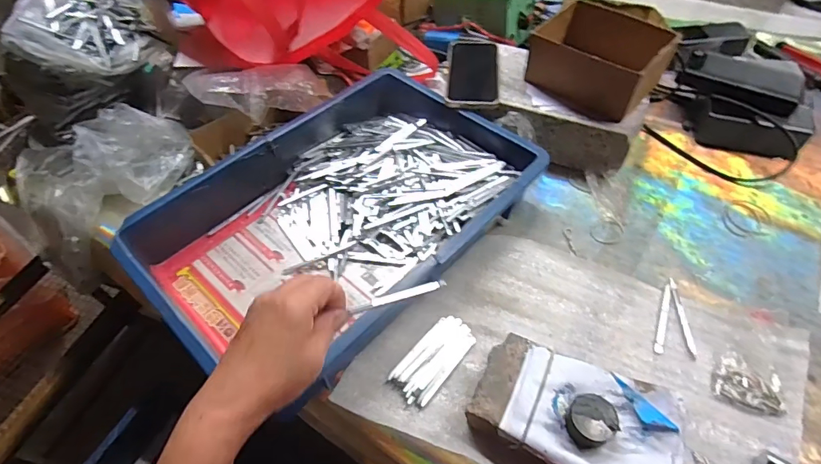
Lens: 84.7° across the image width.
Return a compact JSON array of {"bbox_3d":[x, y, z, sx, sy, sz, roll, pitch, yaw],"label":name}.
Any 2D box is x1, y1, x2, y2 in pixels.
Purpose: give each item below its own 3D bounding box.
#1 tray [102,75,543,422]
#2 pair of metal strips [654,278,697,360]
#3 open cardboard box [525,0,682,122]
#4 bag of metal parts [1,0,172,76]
[{"bbox_3d":[-0.080,-0.021,0.544,0.289,0.079,0.427,36,61,26],"label":"tray"},{"bbox_3d":[0.290,0.094,0.487,0.040,0.004,0.095,19,55,16],"label":"pair of metal strips"},{"bbox_3d":[0.247,-0.232,0.595,0.129,0.084,0.157,-36,58,-23],"label":"open cardboard box"},{"bbox_3d":[-0.451,-0.292,0.640,0.182,0.099,0.143,-13,52,-8],"label":"bag of metal parts"}]

